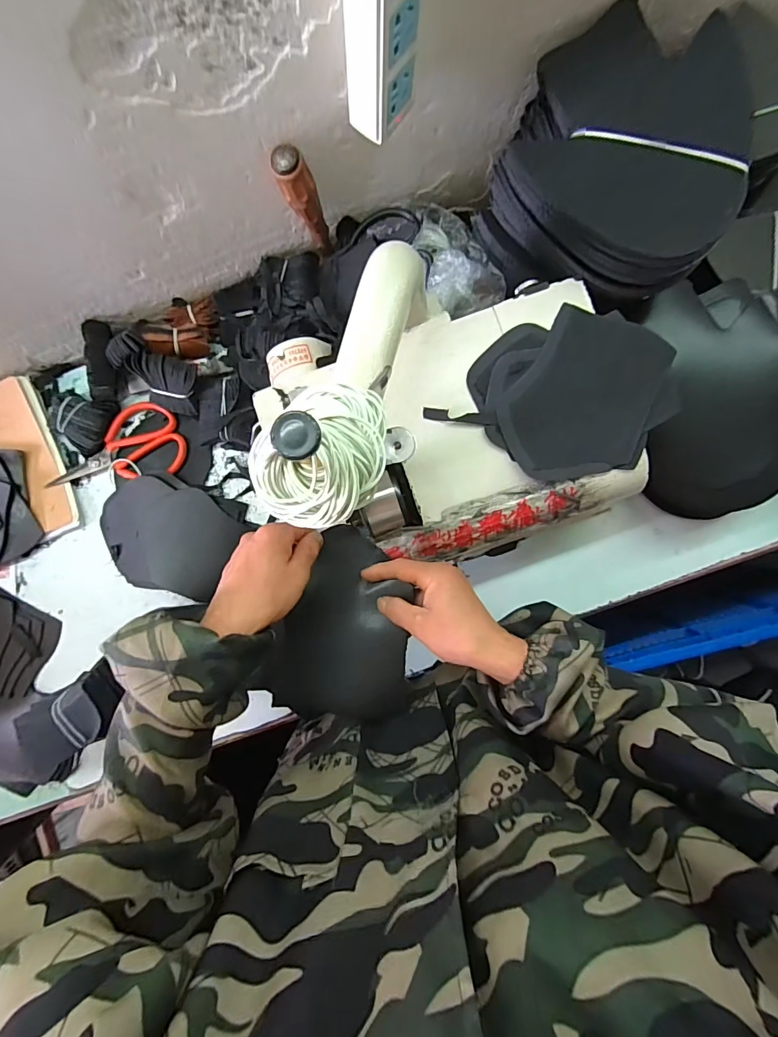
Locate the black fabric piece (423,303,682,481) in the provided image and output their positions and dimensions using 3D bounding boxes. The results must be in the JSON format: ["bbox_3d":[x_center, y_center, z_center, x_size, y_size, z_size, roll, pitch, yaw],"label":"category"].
[{"bbox_3d":[0.170,-0.122,0.411,0.177,0.015,0.170,33,91,2],"label":"black fabric piece"}]

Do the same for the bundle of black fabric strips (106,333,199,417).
[{"bbox_3d":[-0.290,-0.178,0.541,0.108,0.045,0.072,19,90,2],"label":"bundle of black fabric strips"}]

